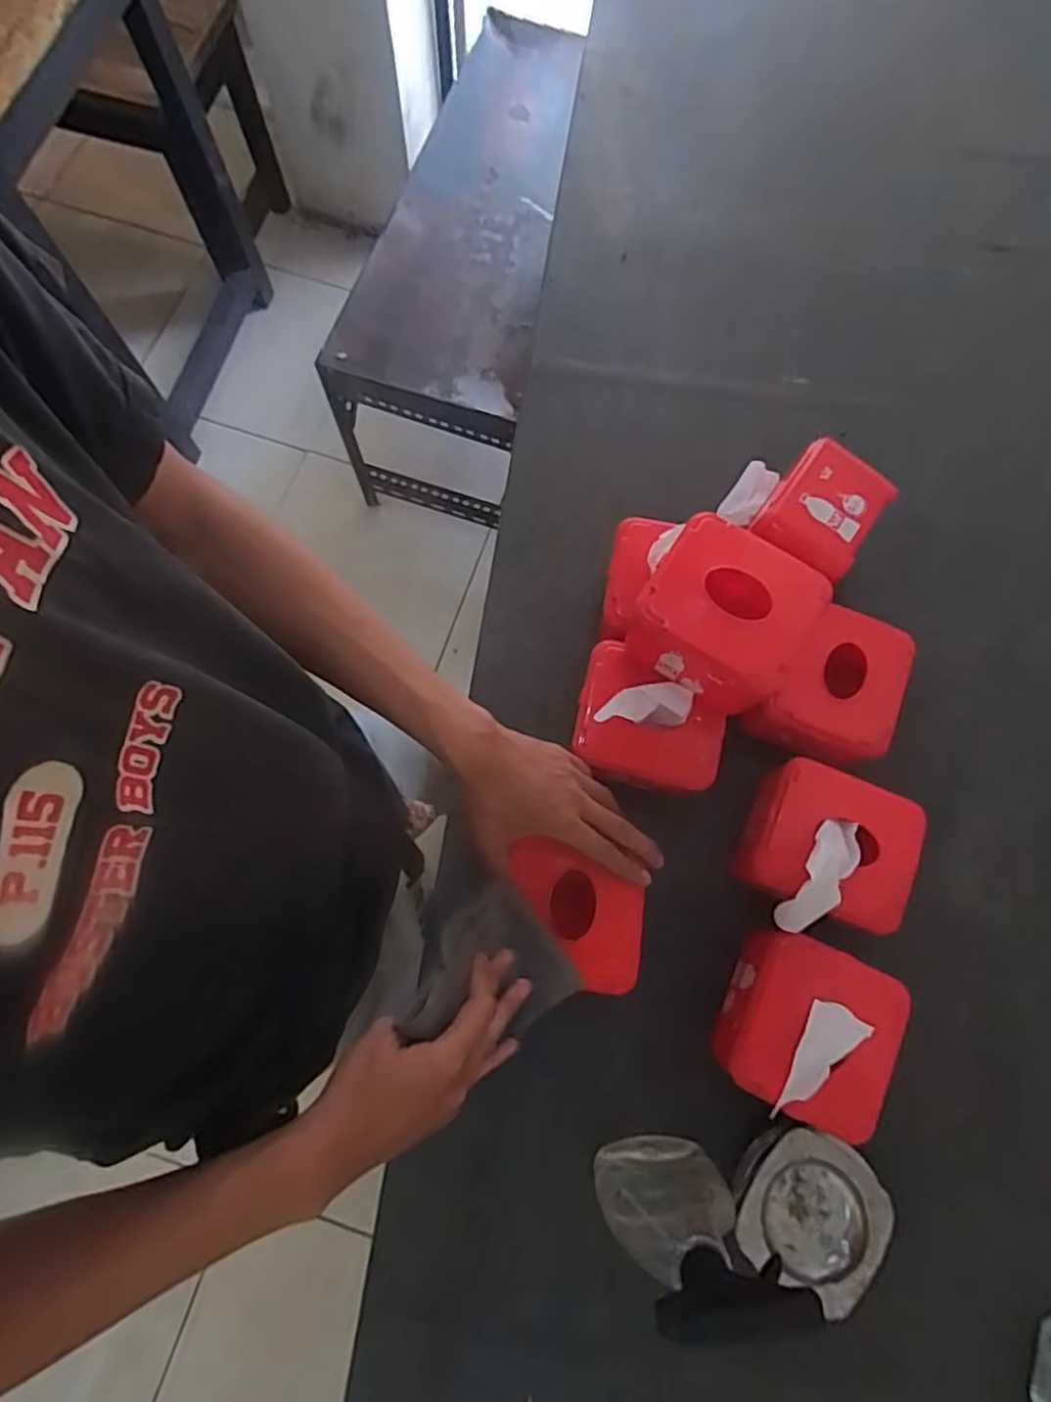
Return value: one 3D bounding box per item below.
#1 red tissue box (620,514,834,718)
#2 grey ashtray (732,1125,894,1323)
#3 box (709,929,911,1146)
[{"bbox_3d":[0.159,-0.068,0.557,0.125,0.093,0.115,31,76,6],"label":"red tissue box"},{"bbox_3d":[0.233,0.418,0.550,0.118,0.033,0.112,0,75,-2],"label":"grey ashtray"},{"bbox_3d":[0.235,0.269,0.542,0.117,0.132,0.132,22,76,4],"label":"box"}]

